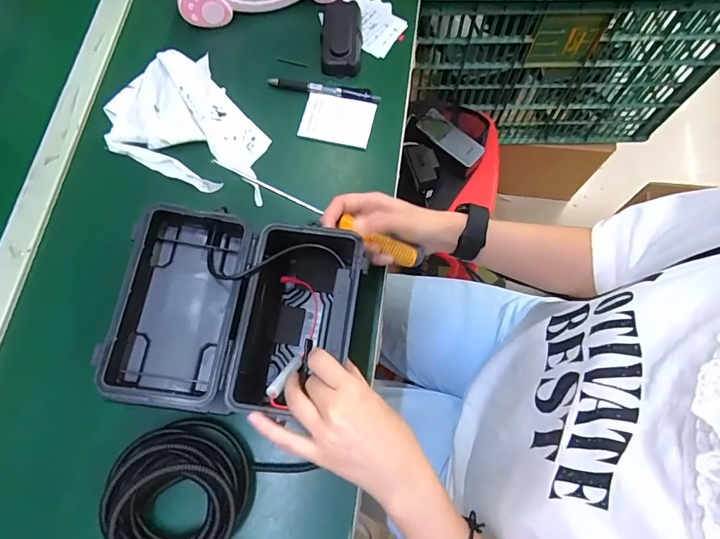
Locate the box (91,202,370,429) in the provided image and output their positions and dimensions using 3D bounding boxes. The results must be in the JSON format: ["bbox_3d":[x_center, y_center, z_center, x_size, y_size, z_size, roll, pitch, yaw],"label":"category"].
[{"bbox_3d":[-0.109,0.045,0.425,0.204,0.092,0.170,7,72,2],"label":"box"}]

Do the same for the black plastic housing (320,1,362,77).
[{"bbox_3d":[-0.024,-0.304,0.570,0.052,0.032,0.105,1,72,0],"label":"black plastic housing"}]

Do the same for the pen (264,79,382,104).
[{"bbox_3d":[-0.046,-0.231,0.557,0.144,0.008,0.015,11,72,3],"label":"pen"}]

